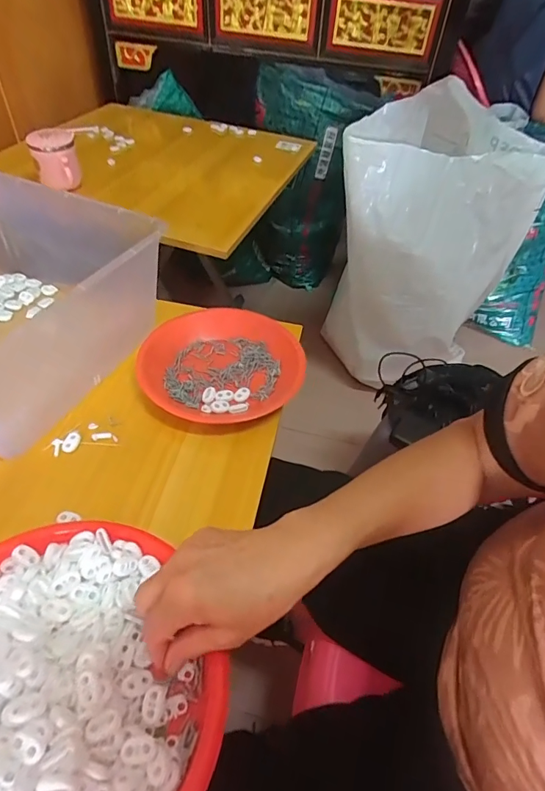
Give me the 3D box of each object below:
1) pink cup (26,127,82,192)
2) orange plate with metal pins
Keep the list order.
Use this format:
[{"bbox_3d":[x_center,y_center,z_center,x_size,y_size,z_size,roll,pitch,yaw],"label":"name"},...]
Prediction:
[{"bbox_3d":[-0.396,-0.431,0.813,0.078,0.084,0.070,-15,52,-19],"label":"pink cup"},{"bbox_3d":[-0.062,-0.043,0.546,0.188,0.034,0.170,-1,49,-8],"label":"orange plate with metal pins"}]

